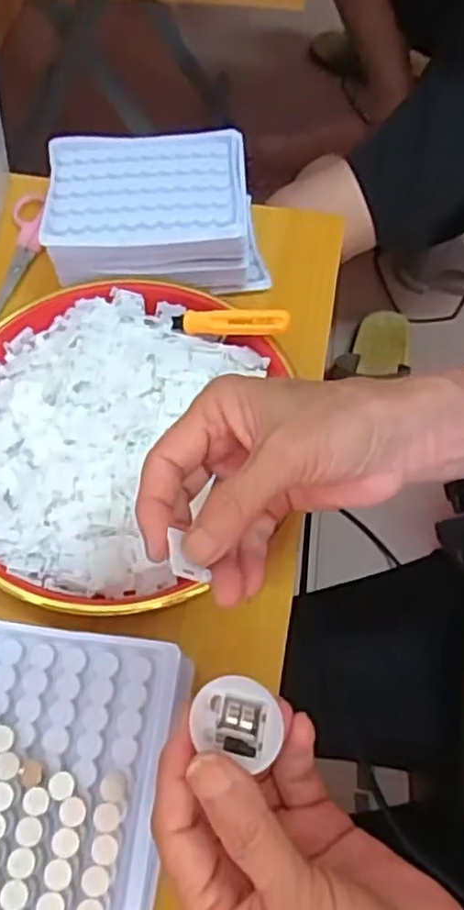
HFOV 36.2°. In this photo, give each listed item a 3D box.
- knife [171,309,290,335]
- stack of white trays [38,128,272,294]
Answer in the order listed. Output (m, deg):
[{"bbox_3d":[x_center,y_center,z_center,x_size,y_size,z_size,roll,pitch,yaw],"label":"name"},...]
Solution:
[{"bbox_3d":[-0.002,-0.085,0.451,0.080,0.015,0.012,4,62,25],"label":"knife"},{"bbox_3d":[-0.052,-0.167,0.496,0.143,0.058,0.098,-3,64,-3],"label":"stack of white trays"}]

